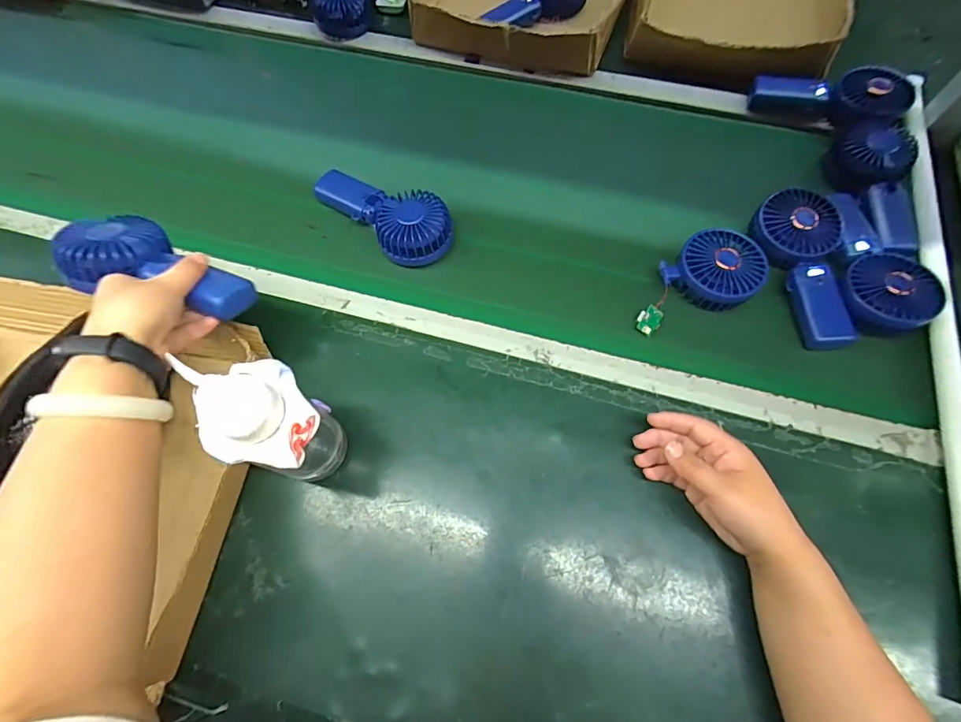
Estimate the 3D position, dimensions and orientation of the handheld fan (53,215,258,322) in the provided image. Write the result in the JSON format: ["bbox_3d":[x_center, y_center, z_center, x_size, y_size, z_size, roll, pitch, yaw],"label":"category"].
[{"bbox_3d":[-0.289,-0.070,0.405,0.173,0.045,0.082,28,48,11],"label":"handheld fan"}]

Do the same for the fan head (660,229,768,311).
[{"bbox_3d":[0.260,-0.100,0.501,0.091,0.040,0.087,0,67,0],"label":"fan head"}]

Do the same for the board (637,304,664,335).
[{"bbox_3d":[0.186,-0.045,0.497,0.025,0.009,0.031,35,89,6],"label":"board"}]

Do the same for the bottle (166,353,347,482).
[{"bbox_3d":[-0.170,0.058,0.379,0.107,0.143,0.080,15,68,7],"label":"bottle"}]

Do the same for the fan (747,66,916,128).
[{"bbox_3d":[0.450,-0.341,0.585,0.179,0.039,0.084,13,67,20],"label":"fan"}]

